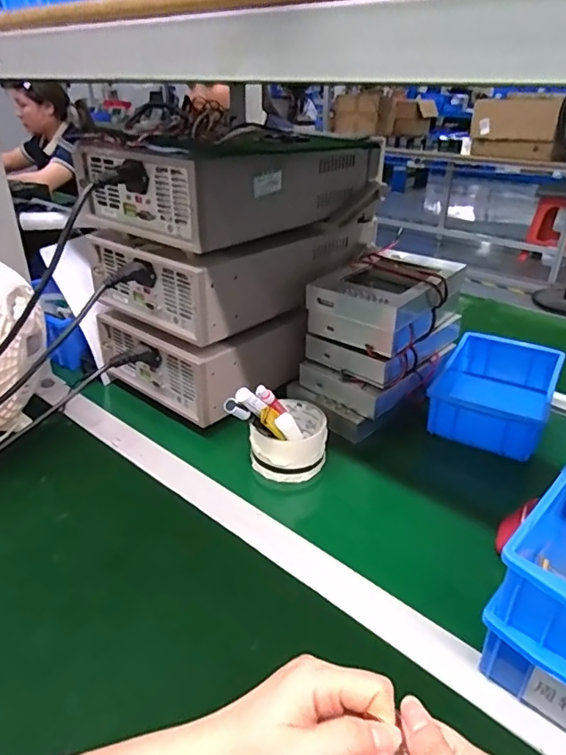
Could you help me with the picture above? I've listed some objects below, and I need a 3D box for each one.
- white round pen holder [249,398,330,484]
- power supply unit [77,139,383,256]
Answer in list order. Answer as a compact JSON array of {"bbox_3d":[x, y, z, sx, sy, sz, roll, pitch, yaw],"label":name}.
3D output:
[{"bbox_3d":[0.007,0.073,0.601,0.083,0.057,0.088,0,29,0],"label":"white round pen holder"},{"bbox_3d":[-0.055,-0.248,0.656,0.218,0.095,0.342,23,37,35],"label":"power supply unit"}]

